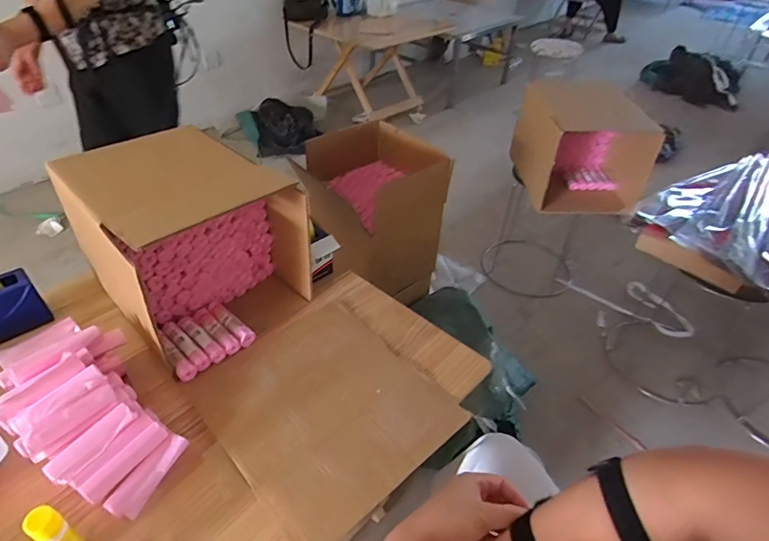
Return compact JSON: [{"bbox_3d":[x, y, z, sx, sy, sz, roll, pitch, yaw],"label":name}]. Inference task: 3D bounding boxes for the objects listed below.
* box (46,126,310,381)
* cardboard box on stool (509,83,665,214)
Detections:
[{"bbox_3d":[-0.361,-0.050,0.881,0.334,0.275,0.311,31,48,30],"label":"box"},{"bbox_3d":[0.598,-0.385,1.414,0.316,0.296,0.352,2,40,0],"label":"cardboard box on stool"}]

